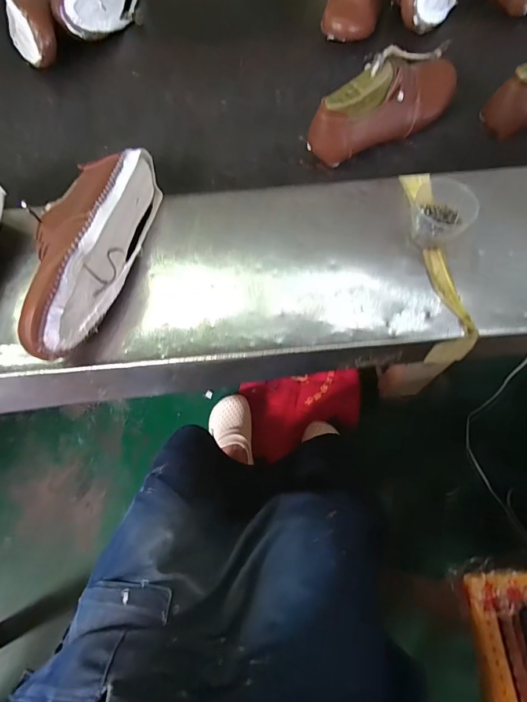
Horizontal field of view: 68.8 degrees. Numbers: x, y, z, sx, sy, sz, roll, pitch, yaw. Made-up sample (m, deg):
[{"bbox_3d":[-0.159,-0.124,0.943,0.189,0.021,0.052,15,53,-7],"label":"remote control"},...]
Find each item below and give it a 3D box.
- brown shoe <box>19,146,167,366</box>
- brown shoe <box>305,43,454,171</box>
[{"bbox_3d":[-0.192,-0.110,0.408,0.090,0.093,0.244,10,67,6],"label":"brown shoe"},{"bbox_3d":[0.179,-0.348,0.527,0.258,0.090,0.076,-35,70,-13],"label":"brown shoe"}]

